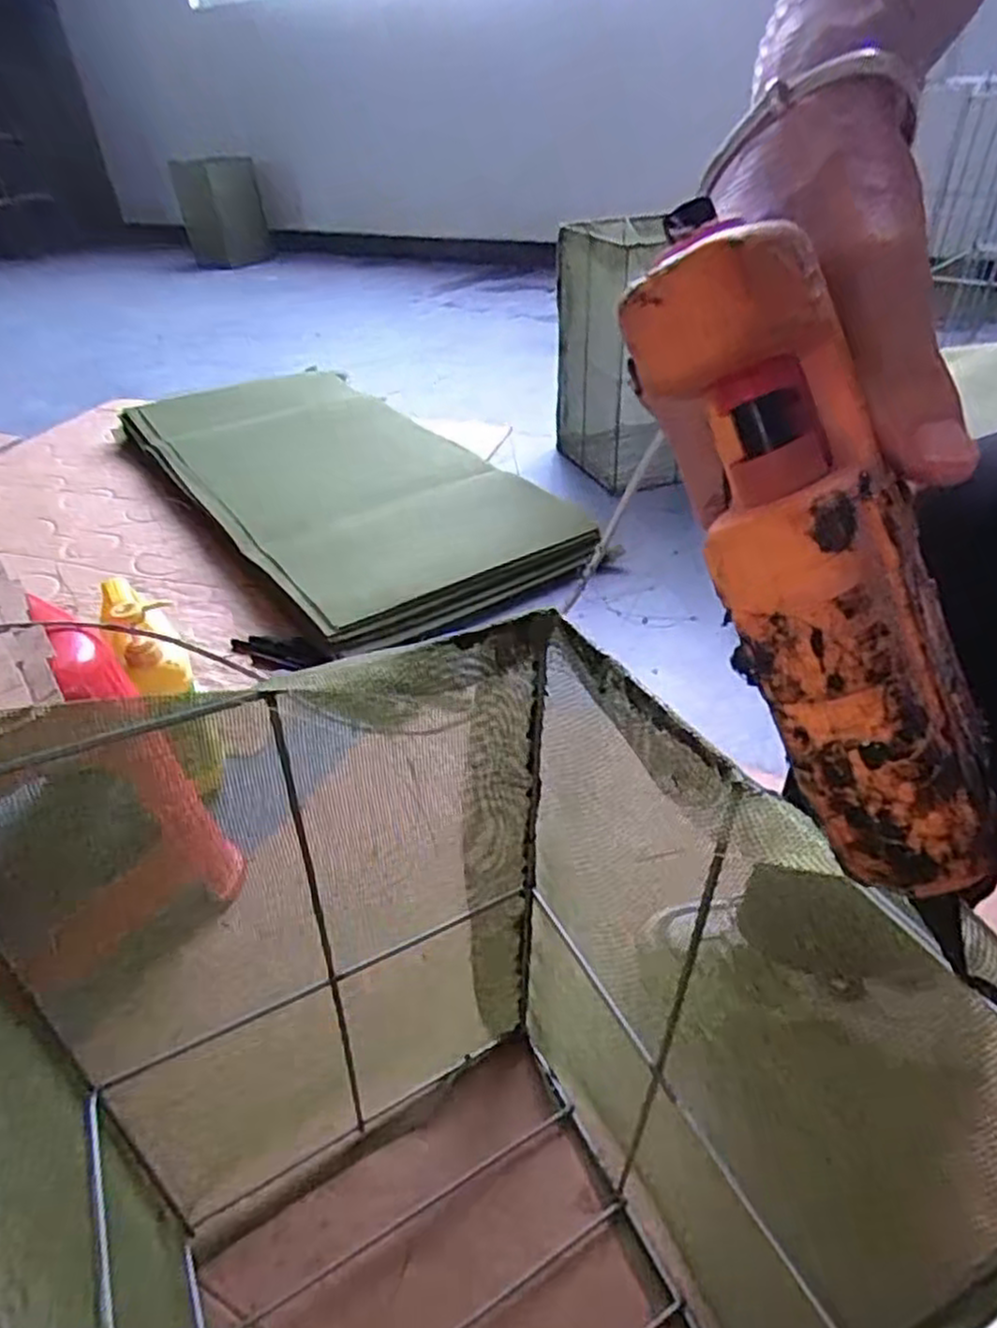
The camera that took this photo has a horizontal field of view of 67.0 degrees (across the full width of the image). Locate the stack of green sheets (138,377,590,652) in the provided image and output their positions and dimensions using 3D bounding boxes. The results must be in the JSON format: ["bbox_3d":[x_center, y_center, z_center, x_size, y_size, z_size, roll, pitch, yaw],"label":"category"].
[{"bbox_3d":[-0.328,-0.383,1.413,0.505,0.109,1.081,-22,42,-23],"label":"stack of green sheets"}]

